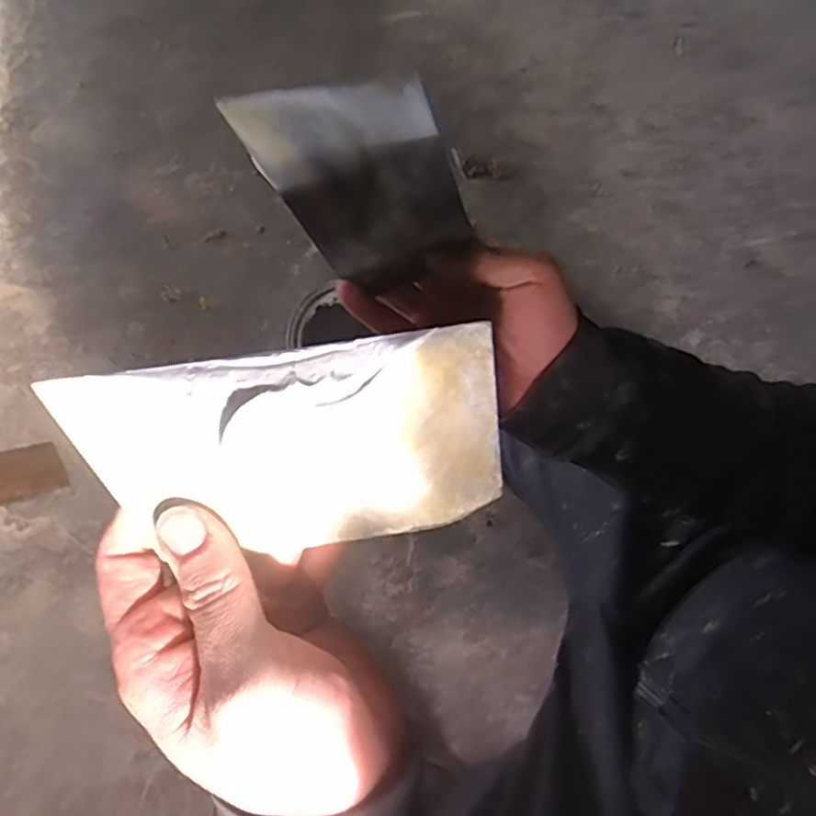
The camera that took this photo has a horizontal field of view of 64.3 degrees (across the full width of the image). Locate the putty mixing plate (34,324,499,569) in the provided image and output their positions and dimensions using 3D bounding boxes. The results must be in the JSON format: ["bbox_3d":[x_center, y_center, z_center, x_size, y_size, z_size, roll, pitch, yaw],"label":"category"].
[{"bbox_3d":[-0.038,0.018,0.216,0.138,0.015,0.073,-9,114,-4],"label":"putty mixing plate"}]

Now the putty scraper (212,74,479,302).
[{"bbox_3d":[-0.017,-0.100,0.298,0.074,0.127,0.006,-19,63,12],"label":"putty scraper"}]

